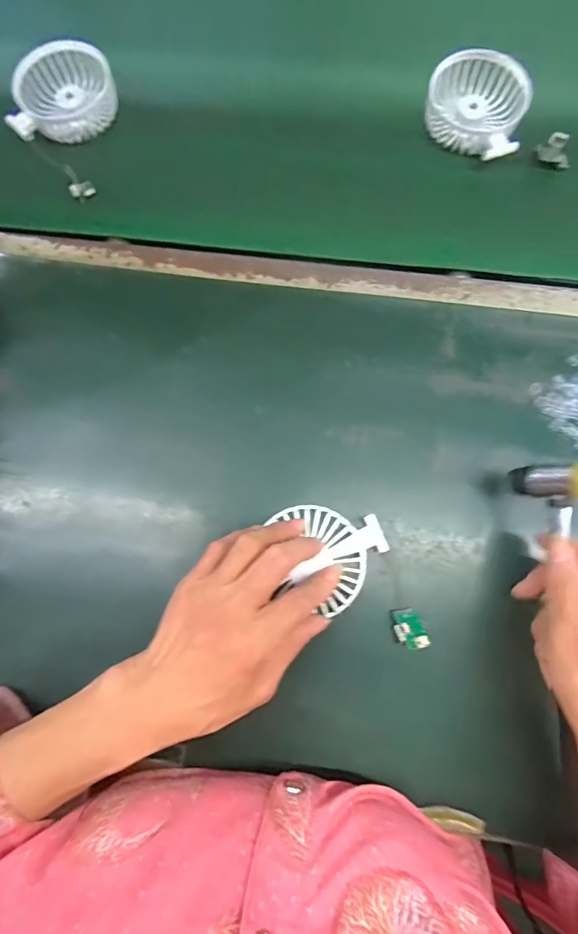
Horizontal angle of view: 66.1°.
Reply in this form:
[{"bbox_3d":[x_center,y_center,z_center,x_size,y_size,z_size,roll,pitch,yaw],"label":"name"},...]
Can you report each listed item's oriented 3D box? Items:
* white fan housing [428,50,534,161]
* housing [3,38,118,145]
[{"bbox_3d":[0.175,-0.338,0.414,0.089,0.024,0.099,19,80,7],"label":"white fan housing"},{"bbox_3d":[-0.218,-0.366,0.434,0.099,0.046,0.097,-1,79,3],"label":"housing"}]

